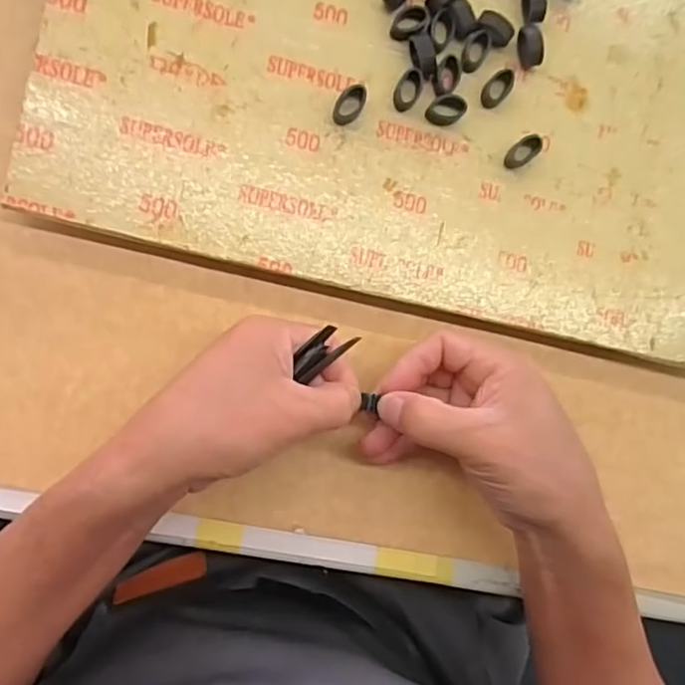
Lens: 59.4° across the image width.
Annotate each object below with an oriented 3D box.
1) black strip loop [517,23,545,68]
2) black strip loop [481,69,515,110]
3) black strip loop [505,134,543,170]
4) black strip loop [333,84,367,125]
[{"bbox_3d":[0.107,-0.170,0.344,0.012,0.015,0.022,-12,92,-9],"label":"black strip loop"},{"bbox_3d":[0.089,-0.146,0.344,0.013,0.009,0.024,44,83,-7],"label":"black strip loop"},{"bbox_3d":[0.103,-0.110,0.345,0.022,0.010,0.012,-37,96,-8],"label":"black strip loop"},{"bbox_3d":[0.004,-0.130,0.328,0.014,0.011,0.021,29,85,-9],"label":"black strip loop"}]

